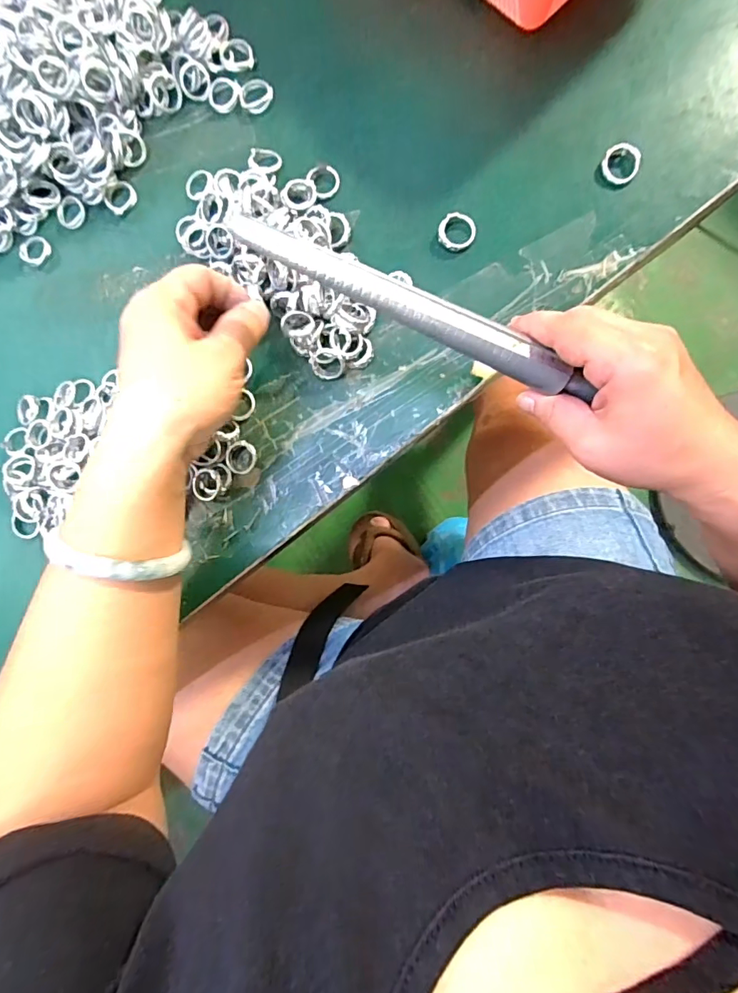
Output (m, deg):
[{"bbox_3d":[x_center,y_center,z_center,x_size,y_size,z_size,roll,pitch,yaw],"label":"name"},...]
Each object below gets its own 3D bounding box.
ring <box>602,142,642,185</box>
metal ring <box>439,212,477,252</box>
[{"bbox_3d":[0.151,-0.200,0.287,0.022,0.006,0.023,-1,86,9],"label":"ring"},{"bbox_3d":[0.056,-0.167,0.302,0.023,0.007,0.024,1,86,9],"label":"metal ring"}]

